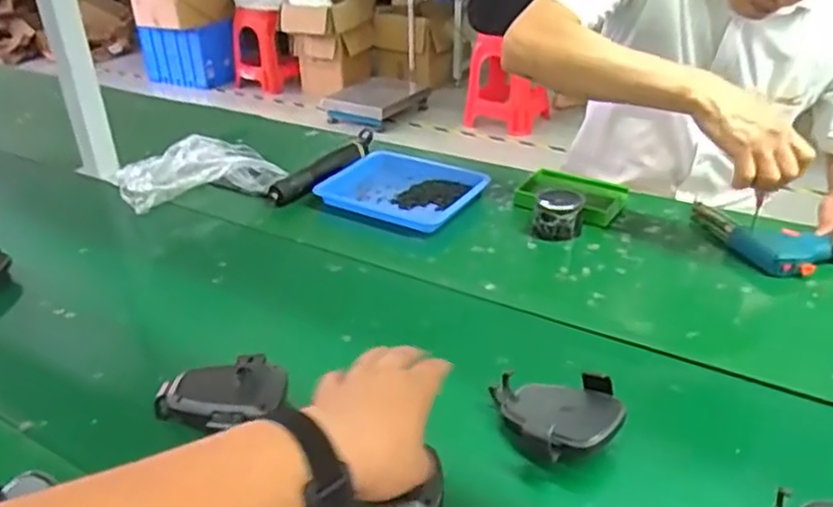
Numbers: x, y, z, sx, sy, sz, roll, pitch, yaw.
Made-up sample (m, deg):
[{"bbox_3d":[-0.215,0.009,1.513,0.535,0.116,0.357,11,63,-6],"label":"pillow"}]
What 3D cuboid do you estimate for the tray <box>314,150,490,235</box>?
[{"bbox_3d":[-0.018,-0.105,1.016,0.235,0.033,0.186,16,36,31],"label":"tray"}]

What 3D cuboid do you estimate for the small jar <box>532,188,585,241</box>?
[{"bbox_3d":[0.187,-0.051,0.871,0.066,0.051,0.052,4,33,13],"label":"small jar"}]

